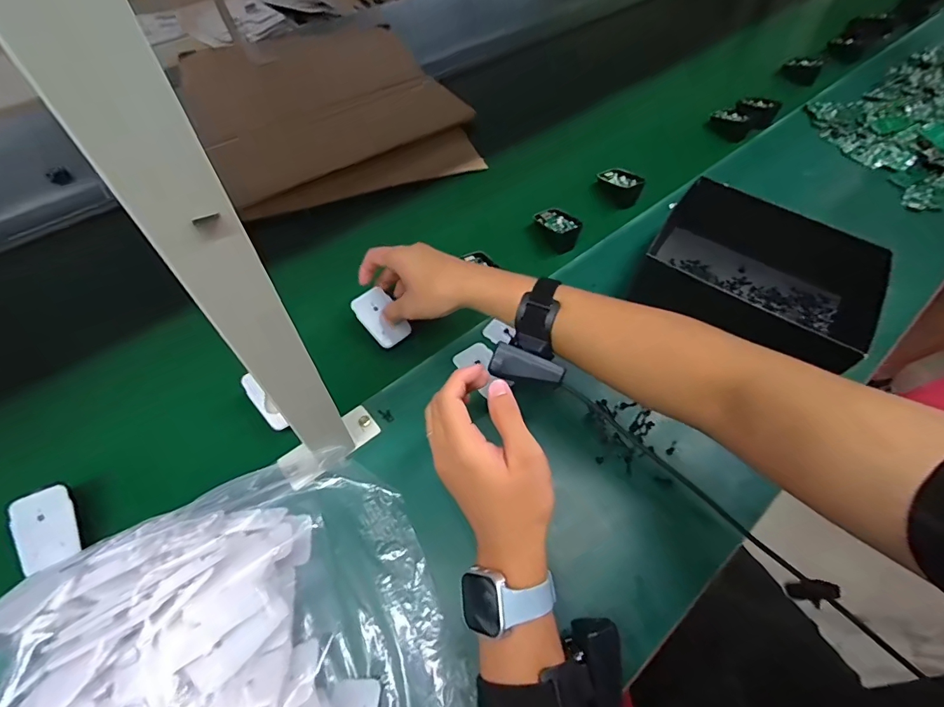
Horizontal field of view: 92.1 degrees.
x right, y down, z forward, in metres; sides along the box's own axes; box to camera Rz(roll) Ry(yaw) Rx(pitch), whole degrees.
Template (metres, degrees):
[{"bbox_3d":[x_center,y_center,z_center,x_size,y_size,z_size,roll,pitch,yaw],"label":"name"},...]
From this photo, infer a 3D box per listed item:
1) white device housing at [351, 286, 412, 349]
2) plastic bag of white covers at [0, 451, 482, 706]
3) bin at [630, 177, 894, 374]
[{"bbox_3d":[-0.104,-0.041,0.522,0.042,0.008,0.067,-35,90,-12],"label":"white device housing"},{"bbox_3d":[-0.161,0.242,0.312,0.298,0.103,0.325,-24,61,-17],"label":"plastic bag of white covers"},{"bbox_3d":[0.338,-0.091,0.553,0.243,0.085,0.185,32,61,17],"label":"bin"}]

